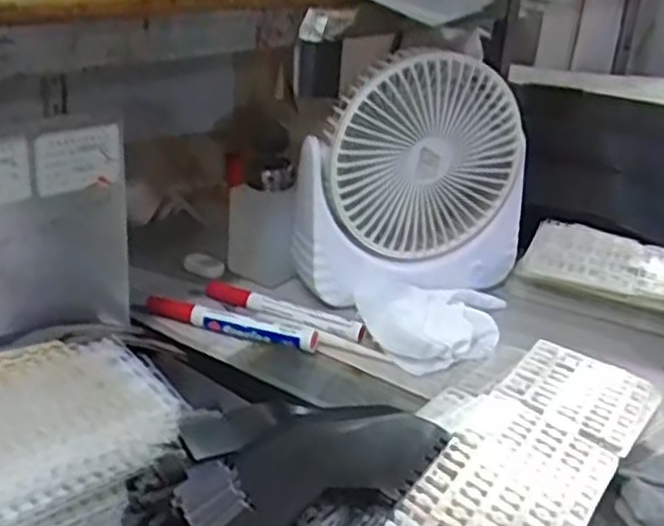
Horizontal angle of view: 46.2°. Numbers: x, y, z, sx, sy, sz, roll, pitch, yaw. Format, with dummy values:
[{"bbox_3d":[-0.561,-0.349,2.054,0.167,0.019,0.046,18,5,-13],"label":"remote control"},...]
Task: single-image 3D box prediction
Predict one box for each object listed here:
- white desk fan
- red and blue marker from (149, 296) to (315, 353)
[{"bbox_3d":[0.069,-0.068,0.618,0.182,0.191,0.079,-12,28,-30],"label":"white desk fan"},{"bbox_3d":[-0.080,0.044,0.595,0.146,0.018,0.022,11,25,18],"label":"red and blue marker"}]

